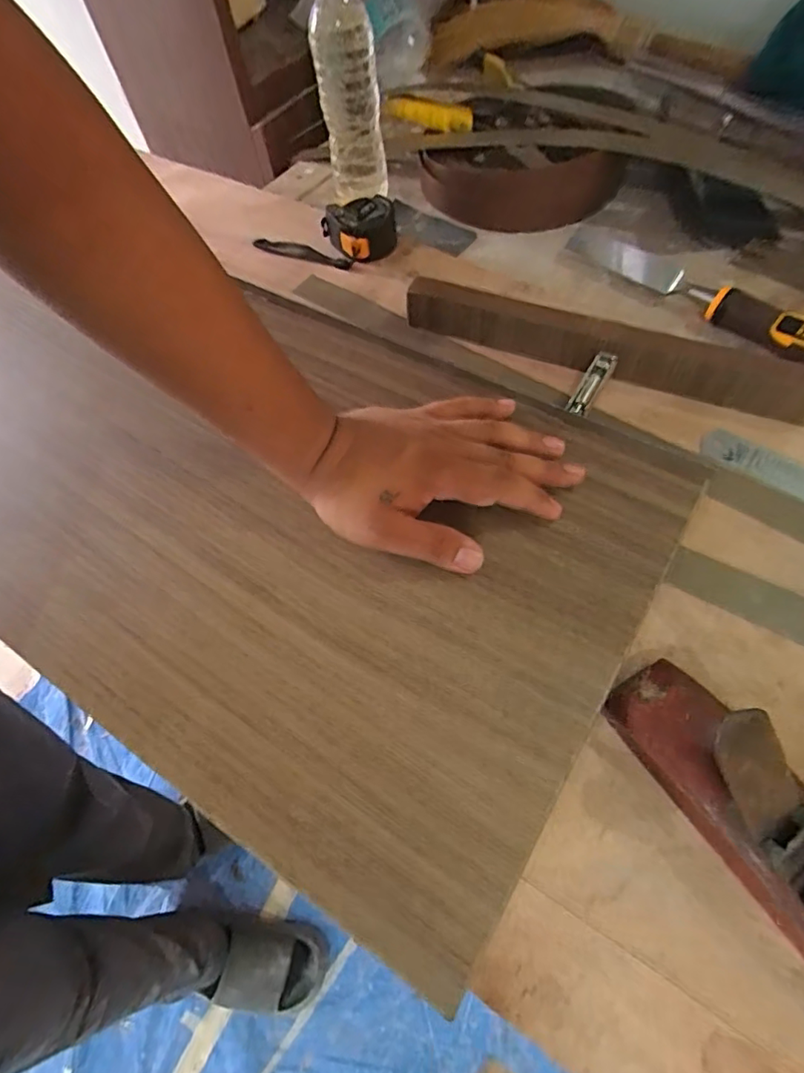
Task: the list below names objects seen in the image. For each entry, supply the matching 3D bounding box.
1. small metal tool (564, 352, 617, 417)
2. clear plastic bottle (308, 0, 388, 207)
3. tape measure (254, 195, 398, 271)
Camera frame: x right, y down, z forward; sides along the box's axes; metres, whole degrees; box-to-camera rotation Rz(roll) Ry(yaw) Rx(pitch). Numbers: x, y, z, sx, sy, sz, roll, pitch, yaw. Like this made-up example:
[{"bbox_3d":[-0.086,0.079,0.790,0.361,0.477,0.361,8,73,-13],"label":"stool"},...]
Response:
[{"bbox_3d":[0.137,-0.109,0.394,0.017,0.014,0.052,30,81,19],"label":"small metal tool"},{"bbox_3d":[-0.049,-0.413,0.504,0.058,0.171,0.050,-4,62,3],"label":"clear plastic bottle"},{"bbox_3d":[-0.078,-0.287,0.522,0.147,0.042,0.054,-2,58,16],"label":"tape measure"}]

